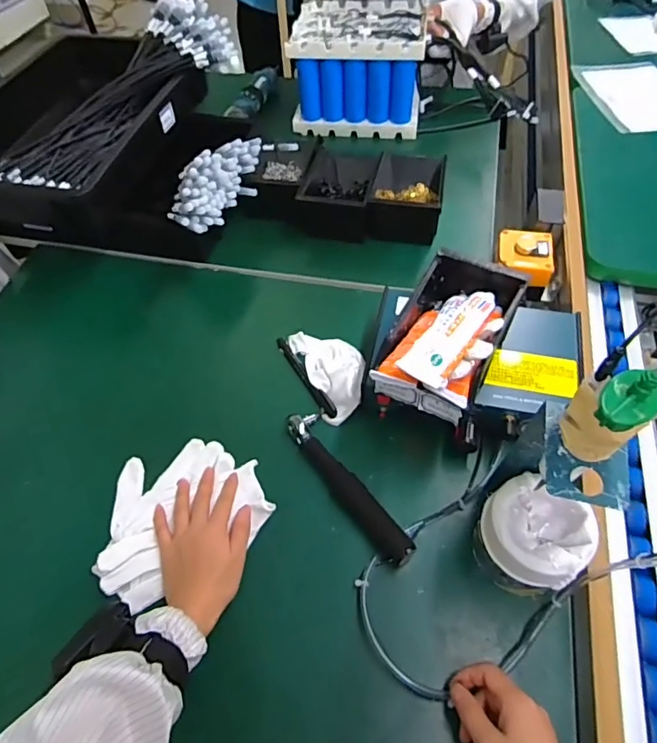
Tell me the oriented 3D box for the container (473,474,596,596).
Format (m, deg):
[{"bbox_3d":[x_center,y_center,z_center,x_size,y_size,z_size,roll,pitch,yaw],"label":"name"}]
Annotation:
[{"bbox_3d":[0.181,0.152,0.451,0.085,0.100,0.087,-1,55,2],"label":"container"}]

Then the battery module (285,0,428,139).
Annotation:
[{"bbox_3d":[0.059,-0.560,0.916,0.224,0.153,0.172,6,56,7],"label":"battery module"}]

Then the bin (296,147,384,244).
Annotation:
[{"bbox_3d":[0.023,-0.292,0.782,0.106,0.078,0.171,8,56,8],"label":"bin"}]

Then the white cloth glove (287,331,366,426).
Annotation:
[{"bbox_3d":[0.007,-0.008,0.615,0.073,0.030,0.140,-20,57,-11],"label":"white cloth glove"}]

